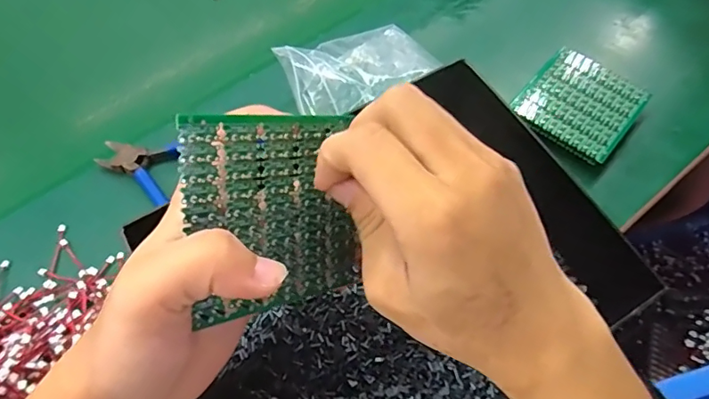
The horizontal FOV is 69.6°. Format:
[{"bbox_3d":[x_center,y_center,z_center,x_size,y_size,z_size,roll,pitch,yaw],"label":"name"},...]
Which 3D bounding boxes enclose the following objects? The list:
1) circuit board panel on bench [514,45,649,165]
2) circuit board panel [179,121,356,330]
[{"bbox_3d":[0.184,-0.079,0.414,0.083,0.008,0.090,35,67,20],"label":"circuit board panel on bench"},{"bbox_3d":[-0.031,0.006,0.219,0.085,0.081,0.004,-11,14,-43],"label":"circuit board panel"}]

